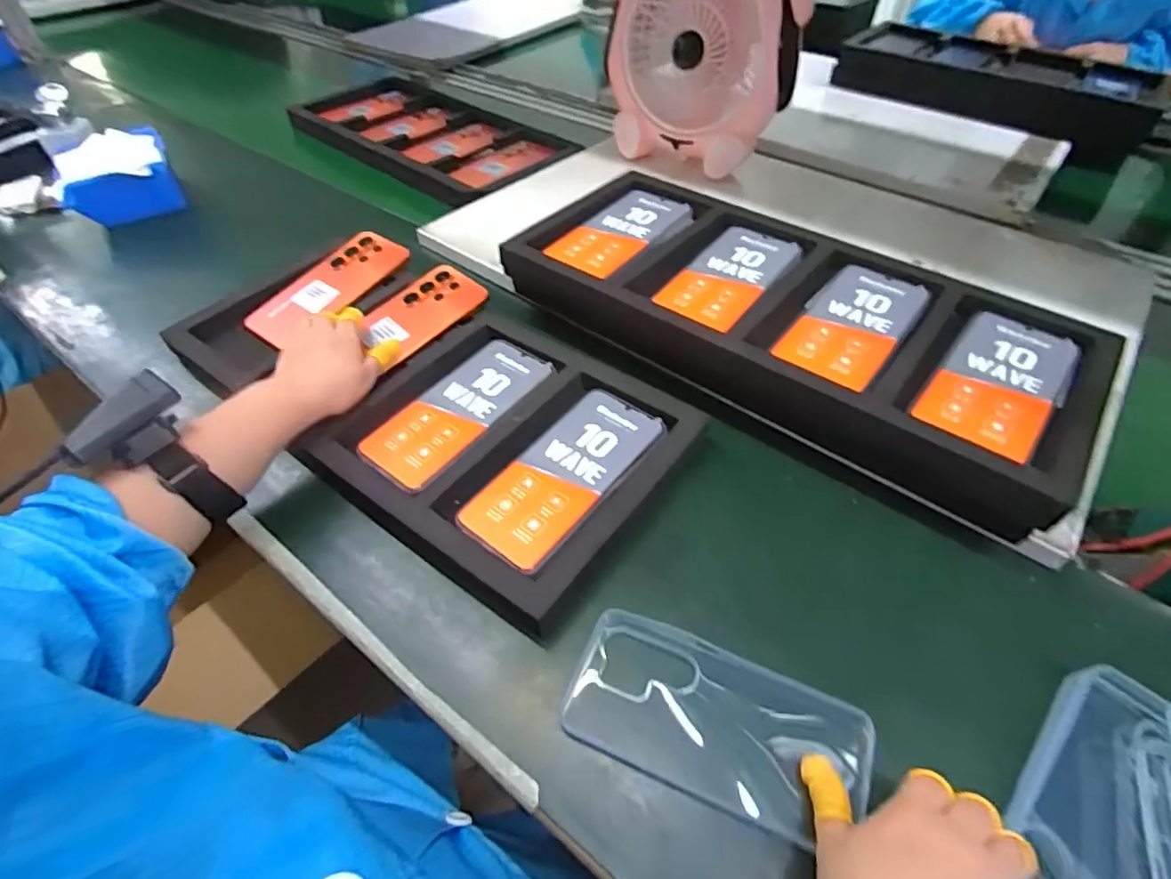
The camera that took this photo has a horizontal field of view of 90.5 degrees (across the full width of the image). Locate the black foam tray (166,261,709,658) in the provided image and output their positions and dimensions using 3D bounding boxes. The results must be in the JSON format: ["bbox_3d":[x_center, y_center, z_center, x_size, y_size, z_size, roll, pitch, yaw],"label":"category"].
[{"bbox_3d":[-0.152,-0.045,0.521,0.477,0.032,0.219,31,54,24],"label":"black foam tray"}]

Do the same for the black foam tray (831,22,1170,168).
[{"bbox_3d":[0.694,-0.609,0.995,0.484,0.071,0.224,34,56,27],"label":"black foam tray"}]

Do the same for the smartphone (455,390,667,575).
[{"bbox_3d":[-0.017,0.025,0.452,0.077,0.004,0.170,34,60,26],"label":"smartphone"}]

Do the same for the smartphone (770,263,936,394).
[{"bbox_3d":[0.223,-0.099,0.486,0.077,0.007,0.171,32,54,25],"label":"smartphone"}]

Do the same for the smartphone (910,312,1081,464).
[{"bbox_3d":[0.313,-0.044,0.438,0.080,0.010,0.161,32,54,25],"label":"smartphone"}]

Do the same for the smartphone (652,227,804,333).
[{"bbox_3d":[0.133,-0.151,0.532,0.077,0.007,0.163,30,53,23],"label":"smartphone"}]

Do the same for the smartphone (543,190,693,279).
[{"bbox_3d":[0.039,-0.211,0.587,0.084,0.011,0.160,30,53,23],"label":"smartphone"}]

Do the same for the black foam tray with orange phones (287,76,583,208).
[{"bbox_3d":[-0.254,-0.487,0.923,0.501,0.033,0.227,34,56,26],"label":"black foam tray with orange phones"}]

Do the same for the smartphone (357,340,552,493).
[{"bbox_3d":[-0.109,-0.029,0.502,0.076,0.014,0.172,30,53,23],"label":"smartphone"}]

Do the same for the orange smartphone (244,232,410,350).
[{"bbox_3d":[-0.271,-0.160,0.615,0.065,0.009,0.169,39,71,11],"label":"orange smartphone"}]

